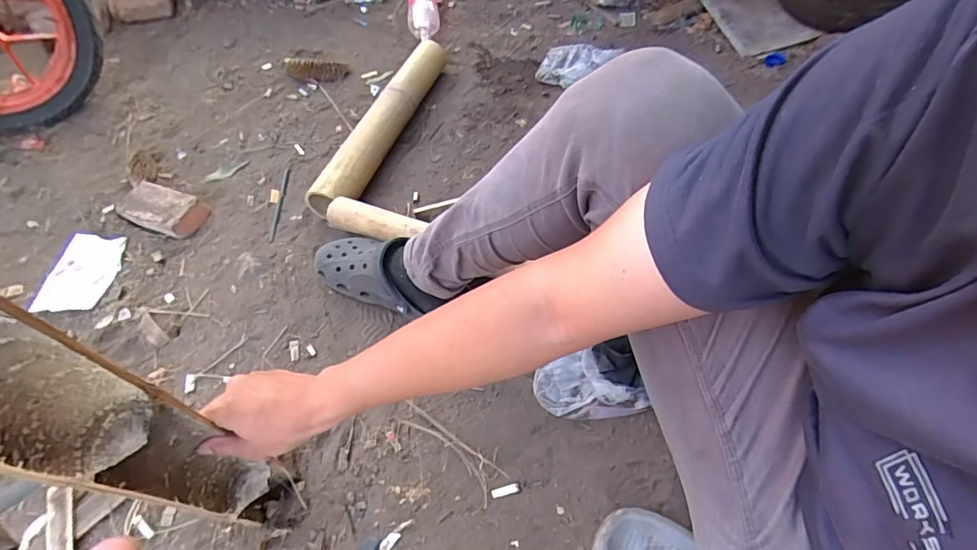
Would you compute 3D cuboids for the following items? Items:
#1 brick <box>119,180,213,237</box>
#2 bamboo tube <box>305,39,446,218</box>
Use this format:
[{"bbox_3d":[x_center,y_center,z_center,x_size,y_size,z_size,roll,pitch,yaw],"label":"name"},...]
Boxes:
[{"bbox_3d":[-0.628,-0.129,0.888,0.169,0.039,0.081,19,57,11],"label":"brick"},{"bbox_3d":[-0.209,-0.331,0.982,0.072,0.076,0.526,14,57,14],"label":"bamboo tube"}]

